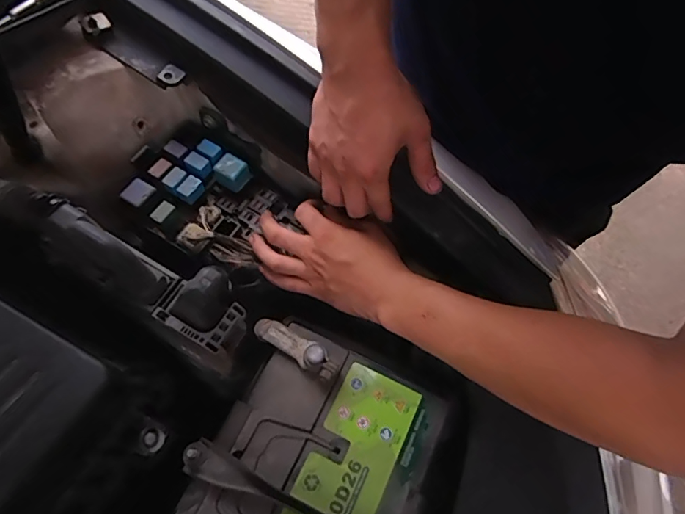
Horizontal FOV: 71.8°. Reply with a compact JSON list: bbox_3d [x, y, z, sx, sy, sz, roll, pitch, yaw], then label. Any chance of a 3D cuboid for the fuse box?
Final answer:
[{"bbox_3d":[-0.140,-0.063,0.489,0.162,0.059,0.132,37,69,15],"label":"fuse box"}]

